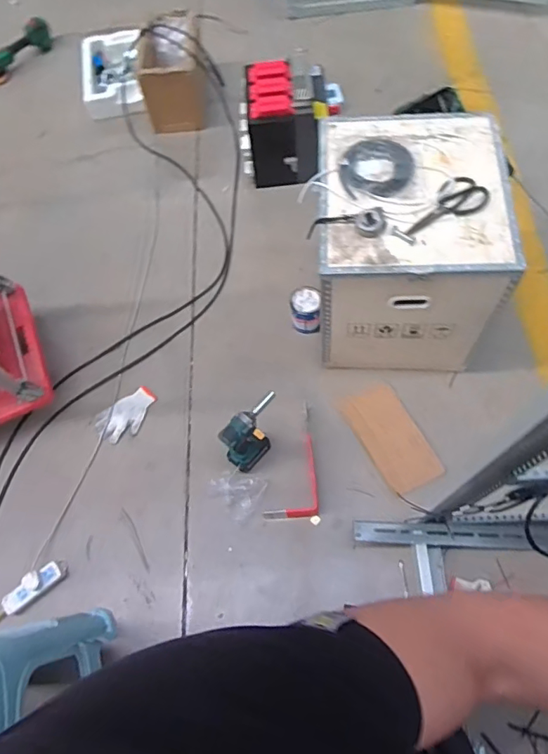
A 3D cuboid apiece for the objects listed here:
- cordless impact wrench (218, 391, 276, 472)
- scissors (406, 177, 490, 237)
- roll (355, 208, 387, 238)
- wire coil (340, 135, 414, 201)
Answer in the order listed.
[{"bbox_3d":[-0.058,0.163,1.470,0.069,0.267,0.197,40,75,20],"label":"cordless impact wrench"},{"bbox_3d":[0.422,-0.406,1.225,0.231,0.009,0.114,-42,69,-17],"label":"scissors"},{"bbox_3d":[0.234,-0.370,1.215,0.072,0.030,0.074,-1,64,2],"label":"roll"},{"bbox_3d":[0.253,-0.528,1.274,0.174,0.052,0.176,-1,64,2],"label":"wire coil"}]

